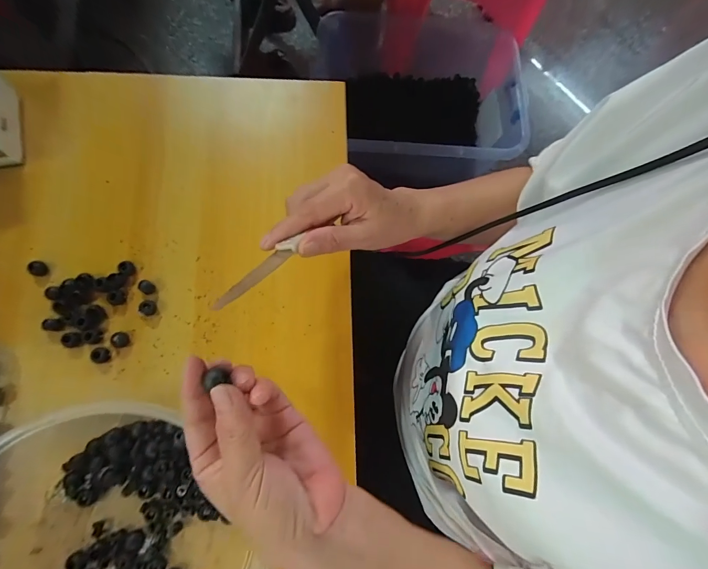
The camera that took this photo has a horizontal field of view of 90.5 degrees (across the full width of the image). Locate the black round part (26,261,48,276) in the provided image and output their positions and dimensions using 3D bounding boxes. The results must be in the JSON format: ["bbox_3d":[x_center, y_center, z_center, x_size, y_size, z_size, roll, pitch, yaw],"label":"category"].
[{"bbox_3d":[-0.315,-0.015,0.348,0.012,0.011,0.015,44,77,5],"label":"black round part"}]

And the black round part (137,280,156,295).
[{"bbox_3d":[-0.207,0.003,0.350,0.014,0.008,0.012,30,76,2],"label":"black round part"}]

